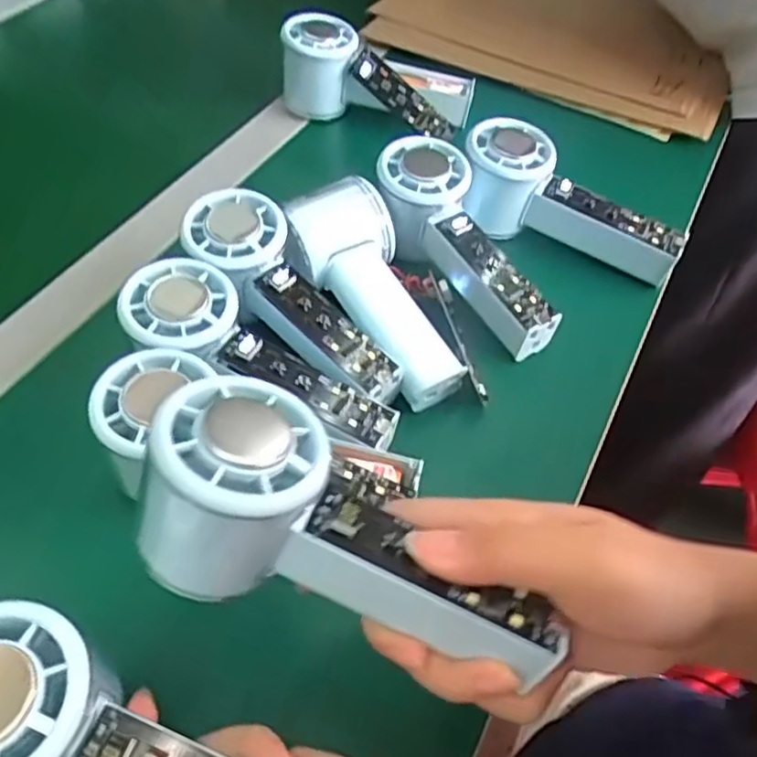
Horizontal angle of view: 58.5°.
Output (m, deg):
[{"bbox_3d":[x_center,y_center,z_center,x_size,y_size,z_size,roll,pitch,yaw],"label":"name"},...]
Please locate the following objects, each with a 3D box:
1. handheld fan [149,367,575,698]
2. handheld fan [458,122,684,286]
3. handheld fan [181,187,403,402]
[{"bbox_3d":[-0.010,0.057,0.232,0.146,0.046,0.063,29,54,-3],"label":"handheld fan"},{"bbox_3d":[0.121,-0.108,0.448,0.153,0.061,0.062,28,55,2],"label":"handheld fan"},{"bbox_3d":[-0.049,-0.043,0.378,0.156,0.043,0.054,45,61,11],"label":"handheld fan"}]

